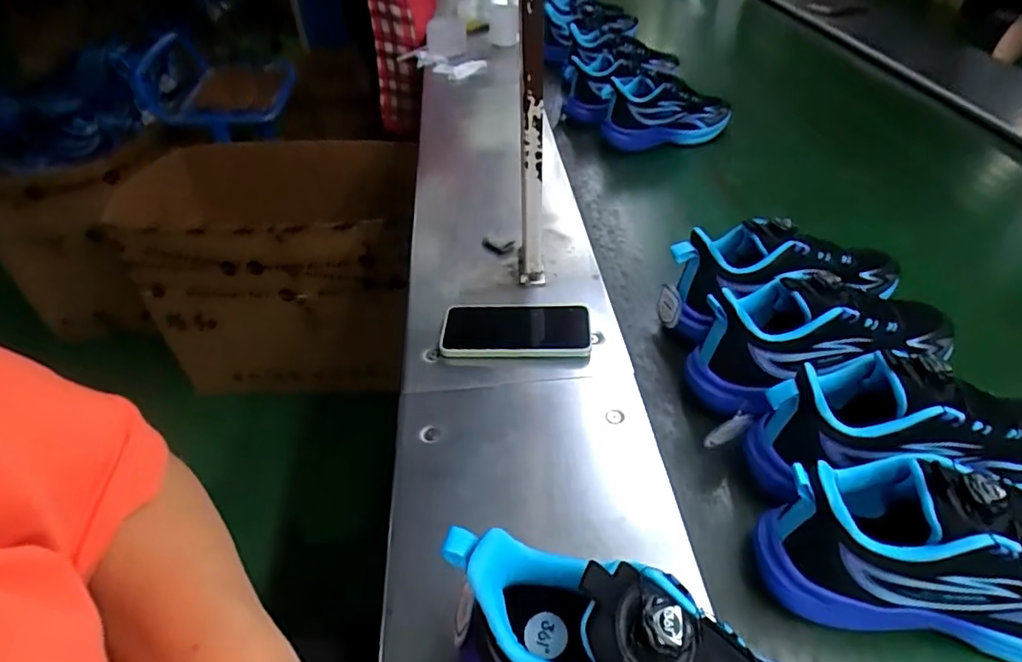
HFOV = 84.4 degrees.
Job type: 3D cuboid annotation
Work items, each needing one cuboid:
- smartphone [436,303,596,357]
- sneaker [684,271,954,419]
[{"bbox_3d":[0.005,-0.003,0.607,0.158,0.015,0.074,0,47,5],"label":"smartphone"},{"bbox_3d":[0.296,0.008,0.544,0.253,0.134,0.109,-14,49,-17],"label":"sneaker"}]

